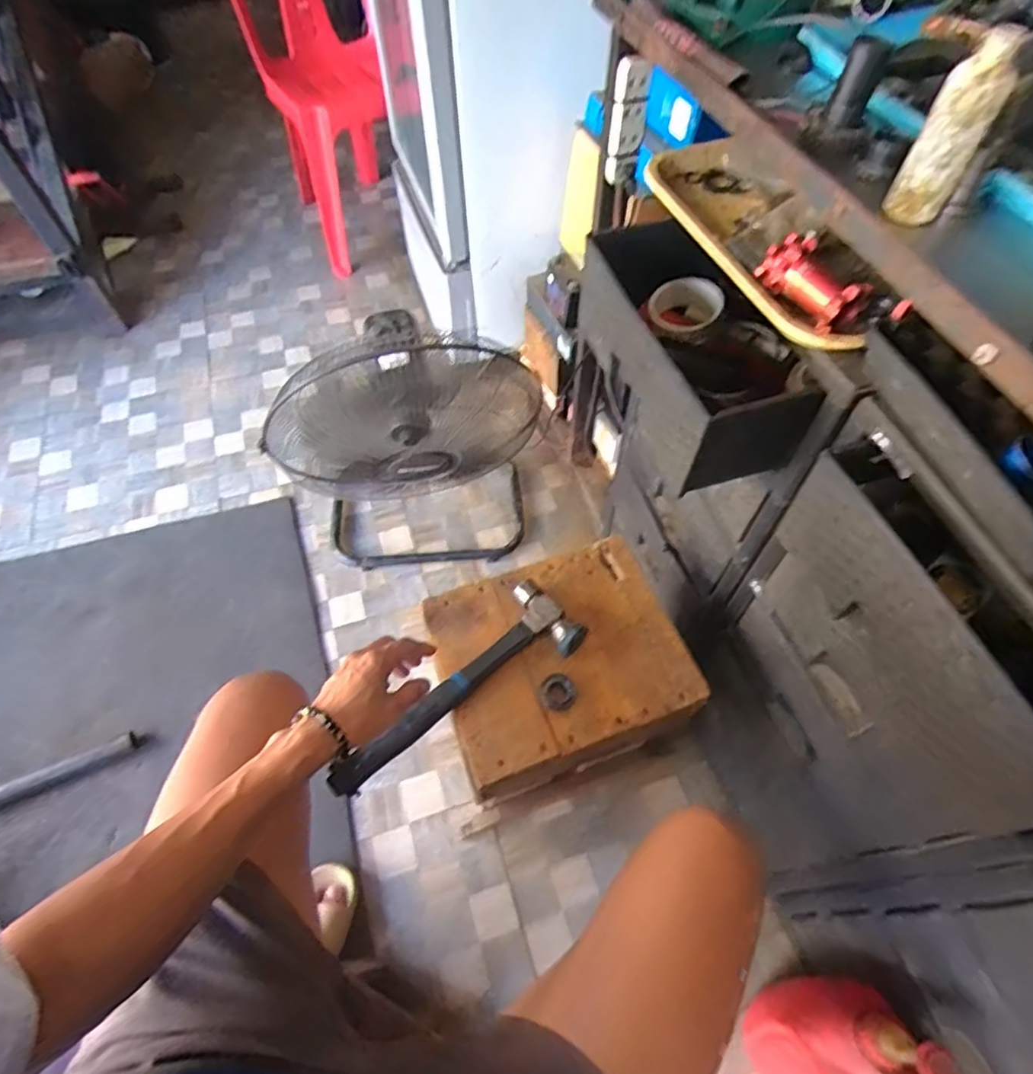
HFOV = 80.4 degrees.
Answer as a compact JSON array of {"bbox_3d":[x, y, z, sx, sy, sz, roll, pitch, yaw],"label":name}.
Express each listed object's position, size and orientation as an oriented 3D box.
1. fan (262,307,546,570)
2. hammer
[{"bbox_3d":[-0.240,-0.166,1.197,0.537,0.451,0.274,-5,58,-4],"label":"fan"},{"bbox_3d":[-0.076,0.178,0.731,0.345,0.032,0.113,-34,64,-20],"label":"hammer"}]

